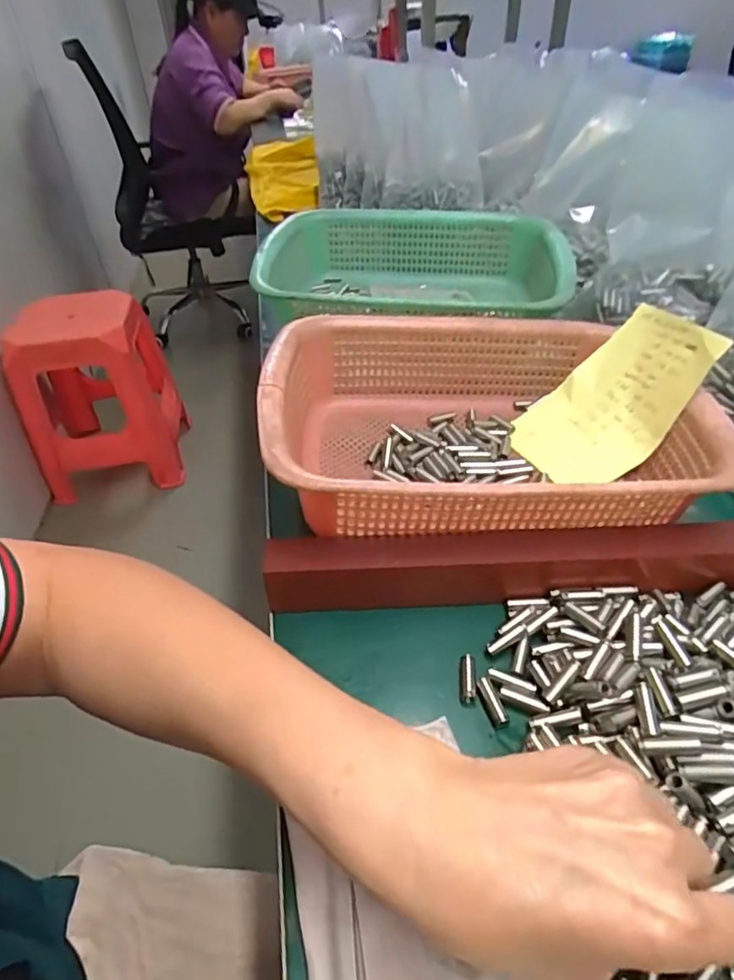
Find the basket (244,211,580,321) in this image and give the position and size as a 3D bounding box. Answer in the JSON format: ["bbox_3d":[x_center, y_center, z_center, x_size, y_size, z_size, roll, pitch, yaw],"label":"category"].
[{"bbox_3d":[0.045,-0.223,0.602,0.303,0.086,0.239,3,42,7],"label":"basket"}]

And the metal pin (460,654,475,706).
[{"bbox_3d":[0.053,0.100,0.296,0.007,0.004,0.026,3,41,6],"label":"metal pin"}]

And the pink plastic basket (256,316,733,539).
[{"bbox_3d":[0.079,-0.053,0.410,0.295,0.077,0.226,-3,41,-1],"label":"pink plastic basket"}]

